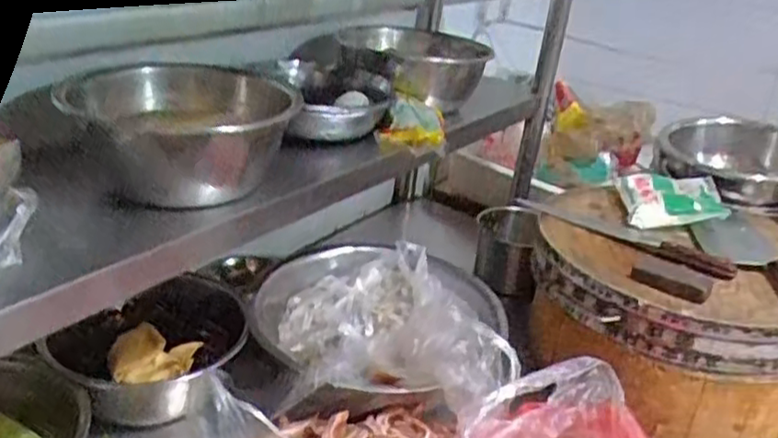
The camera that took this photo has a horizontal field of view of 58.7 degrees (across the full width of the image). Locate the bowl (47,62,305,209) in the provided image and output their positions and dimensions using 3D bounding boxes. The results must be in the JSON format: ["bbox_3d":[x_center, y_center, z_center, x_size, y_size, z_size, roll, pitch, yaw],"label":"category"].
[{"bbox_3d":[-0.220,-0.091,0.732,0.177,0.093,0.210,16,28,18],"label":"bowl"}]

